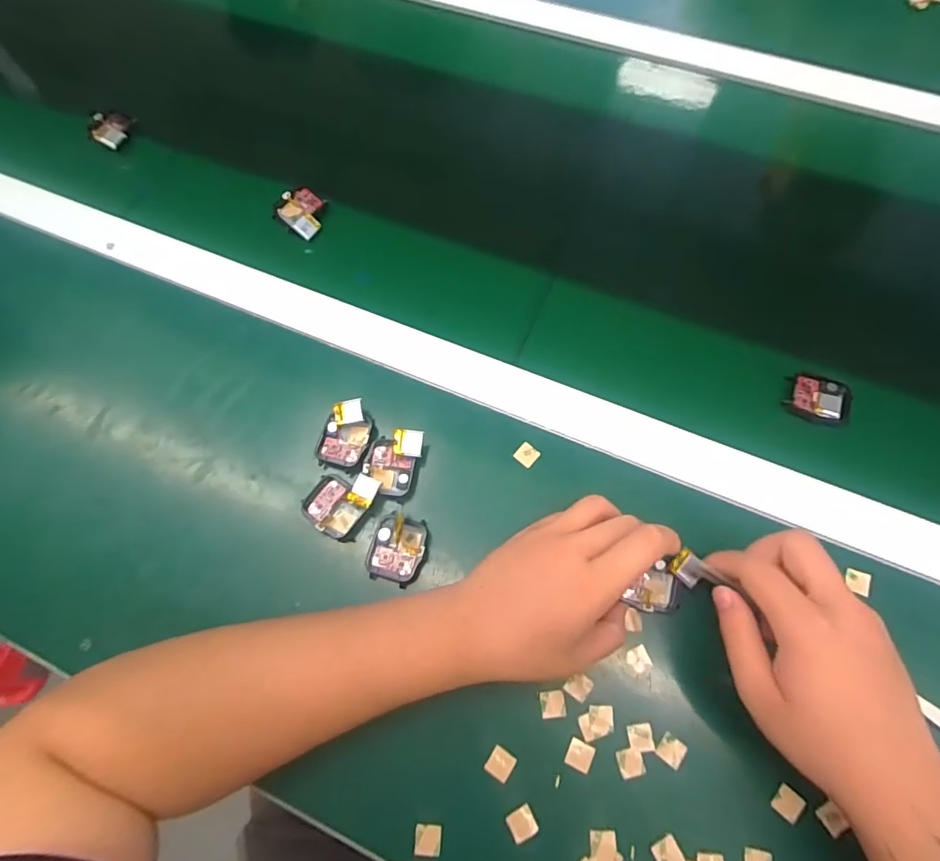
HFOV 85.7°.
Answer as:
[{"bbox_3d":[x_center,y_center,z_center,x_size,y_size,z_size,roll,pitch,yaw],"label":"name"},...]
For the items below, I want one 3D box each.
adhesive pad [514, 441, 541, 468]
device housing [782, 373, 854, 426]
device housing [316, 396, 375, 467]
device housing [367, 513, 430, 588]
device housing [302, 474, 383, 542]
[{"bbox_3d":[0.044,0.018,0.390,0.016,0.004,0.016,41,76,16],"label":"adhesive pad"},{"bbox_3d":[0.271,-0.025,0.395,0.045,0.009,0.039,17,71,9],"label":"device housing"},{"bbox_3d":[-0.095,0.004,0.394,0.037,0.025,0.050,14,70,8],"label":"device housing"},{"bbox_3d":[-0.052,0.086,0.367,0.039,0.014,0.047,14,70,8],"label":"device housing"},{"bbox_3d":[-0.097,0.051,0.376,0.048,0.017,0.050,28,73,12],"label":"device housing"}]

